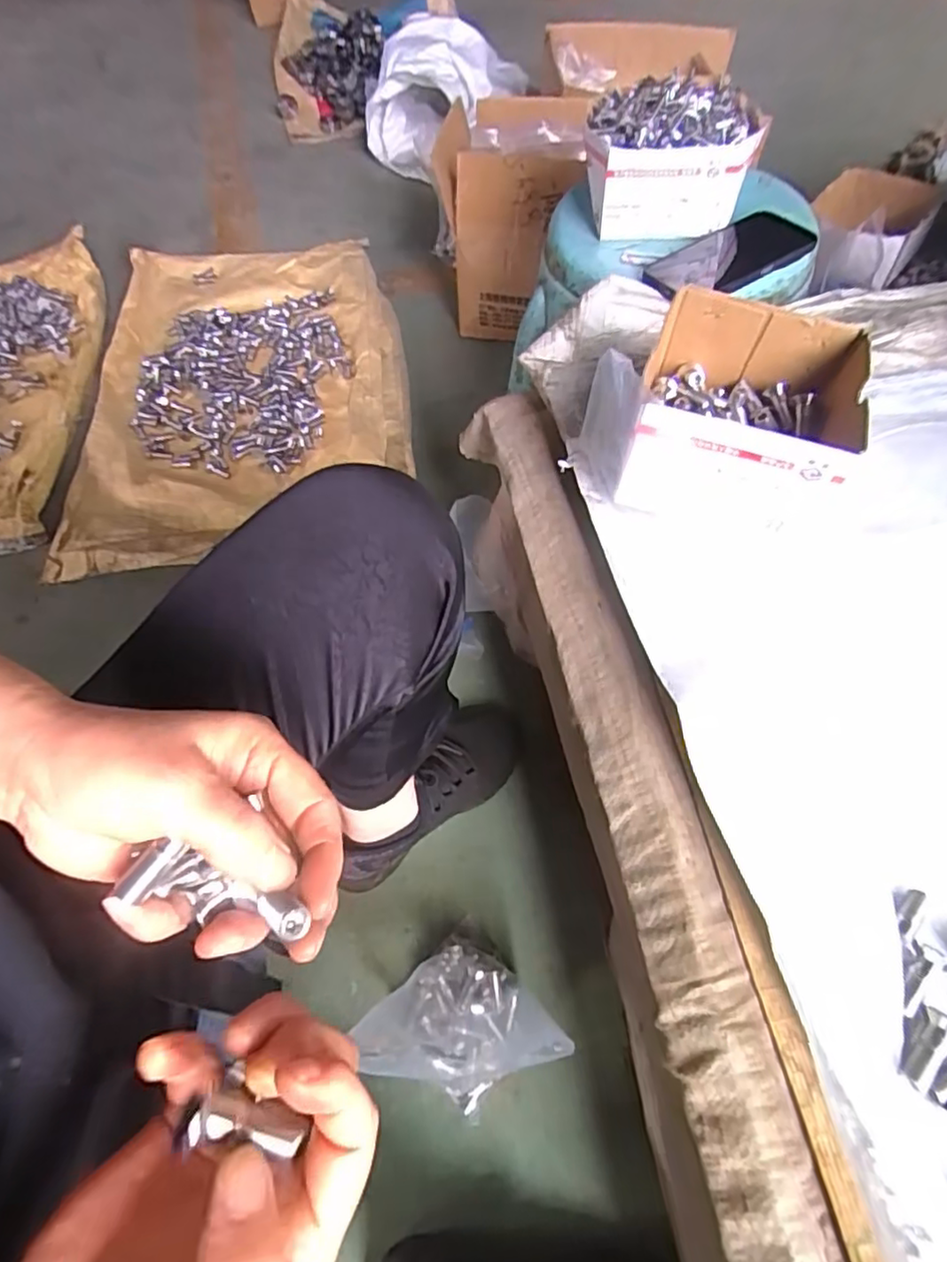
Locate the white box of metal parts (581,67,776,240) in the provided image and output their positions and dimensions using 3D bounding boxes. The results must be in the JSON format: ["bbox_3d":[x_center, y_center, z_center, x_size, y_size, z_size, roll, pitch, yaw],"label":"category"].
[{"bbox_3d":[0.192,-0.460,0.599,0.158,0.084,0.113,-1,60,3],"label":"white box of metal parts"}]

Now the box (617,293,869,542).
[{"bbox_3d":[0.182,-0.151,0.417,0.132,0.079,0.150,17,62,12],"label":"box"}]

